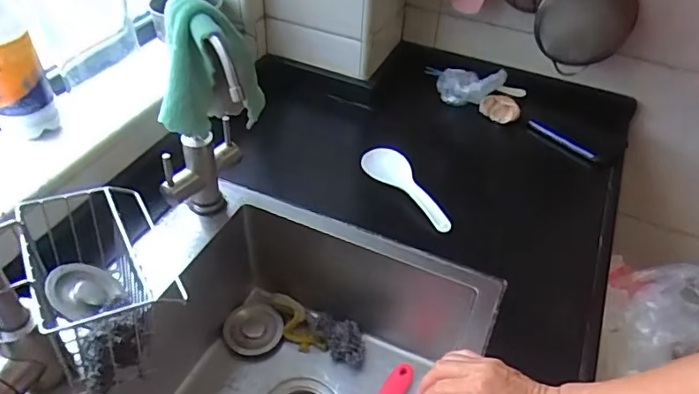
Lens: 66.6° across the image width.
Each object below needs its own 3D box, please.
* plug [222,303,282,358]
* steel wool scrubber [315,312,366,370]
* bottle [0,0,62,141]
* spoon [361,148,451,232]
[{"bbox_3d":[-0.136,0.190,0.760,0.079,0.025,0.074,2,43,-2],"label":"plug"},{"bbox_3d":[-0.010,0.200,0.748,0.049,0.037,0.086,-19,47,-23],"label":"steel wool scrubber"},{"bbox_3d":[-0.389,-0.153,0.602,0.063,0.169,0.063,-25,50,-27],"label":"bottle"},{"bbox_3d":[0.084,-0.018,0.722,0.056,0.022,0.166,-27,51,-29],"label":"spoon"}]

